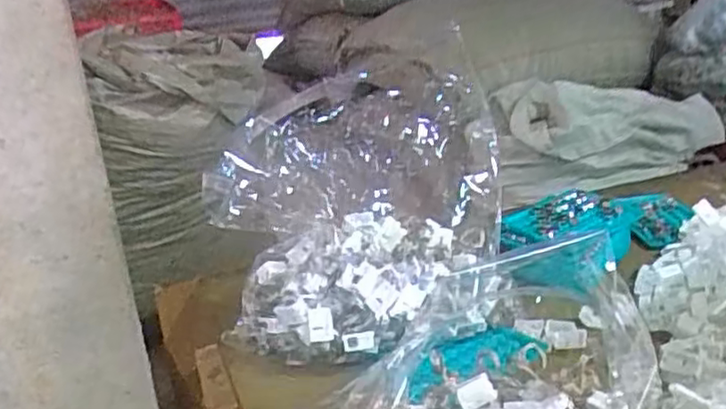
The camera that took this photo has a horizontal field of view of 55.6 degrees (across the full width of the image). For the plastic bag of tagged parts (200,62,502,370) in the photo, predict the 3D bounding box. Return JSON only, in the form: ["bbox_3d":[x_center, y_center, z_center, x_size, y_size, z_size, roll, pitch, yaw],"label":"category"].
[{"bbox_3d":[-0.006,0.010,0.592,0.245,0.211,0.142,-1,24,7],"label":"plastic bag of tagged parts"}]

